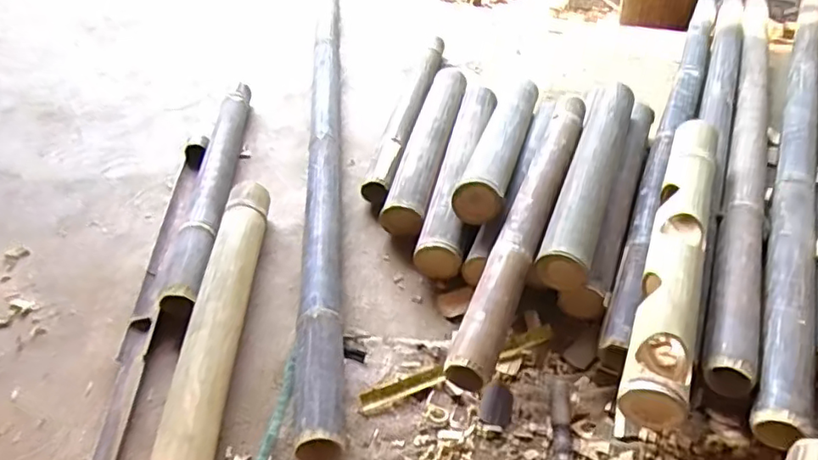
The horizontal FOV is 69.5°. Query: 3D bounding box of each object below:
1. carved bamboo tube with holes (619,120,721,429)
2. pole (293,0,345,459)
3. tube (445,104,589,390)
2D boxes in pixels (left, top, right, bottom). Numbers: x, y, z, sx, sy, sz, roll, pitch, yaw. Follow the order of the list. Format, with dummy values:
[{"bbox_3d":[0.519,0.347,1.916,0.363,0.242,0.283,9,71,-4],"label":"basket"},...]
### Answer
[{"bbox_3d":[0.390,0.021,0.858,0.071,0.068,0.604,16,46,18],"label":"carved bamboo tube with holes"},{"bbox_3d":[-0.170,-0.188,1.211,0.063,0.076,1.383,-5,43,-3],"label":"pole"},{"bbox_3d":[0.192,-0.030,0.926,0.063,0.051,0.651,15,45,17],"label":"tube"}]

